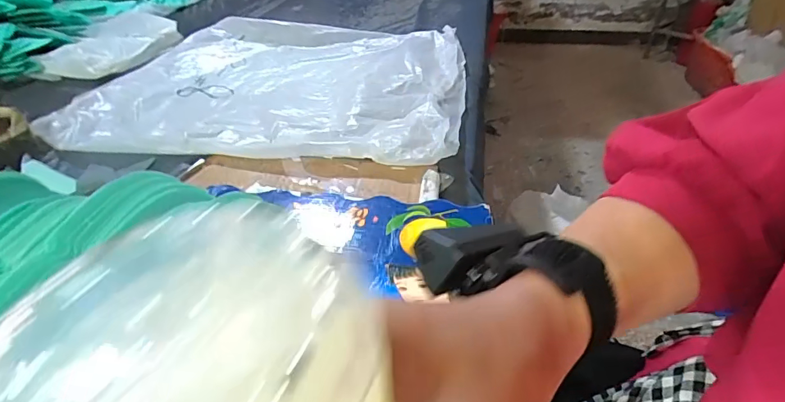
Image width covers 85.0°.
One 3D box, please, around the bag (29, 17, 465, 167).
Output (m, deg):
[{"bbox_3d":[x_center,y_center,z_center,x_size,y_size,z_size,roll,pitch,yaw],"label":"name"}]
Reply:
[{"bbox_3d":[-0.173,-0.199,0.704,0.569,0.037,0.451,3,39,8],"label":"bag"}]

